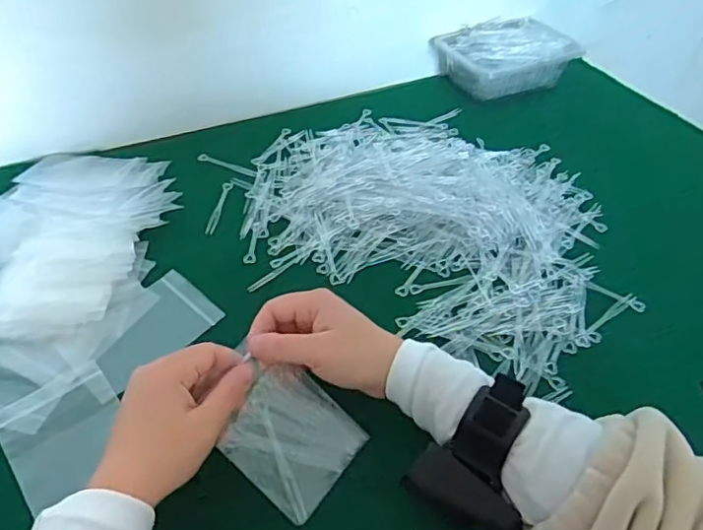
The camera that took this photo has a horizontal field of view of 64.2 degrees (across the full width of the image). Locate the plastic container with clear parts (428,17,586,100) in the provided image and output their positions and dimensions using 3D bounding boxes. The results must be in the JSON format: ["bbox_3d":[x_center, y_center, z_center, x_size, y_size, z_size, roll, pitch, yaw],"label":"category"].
[{"bbox_3d":[0.216,-0.294,0.793,0.172,0.059,0.124,-17,48,-17],"label":"plastic container with clear parts"}]

